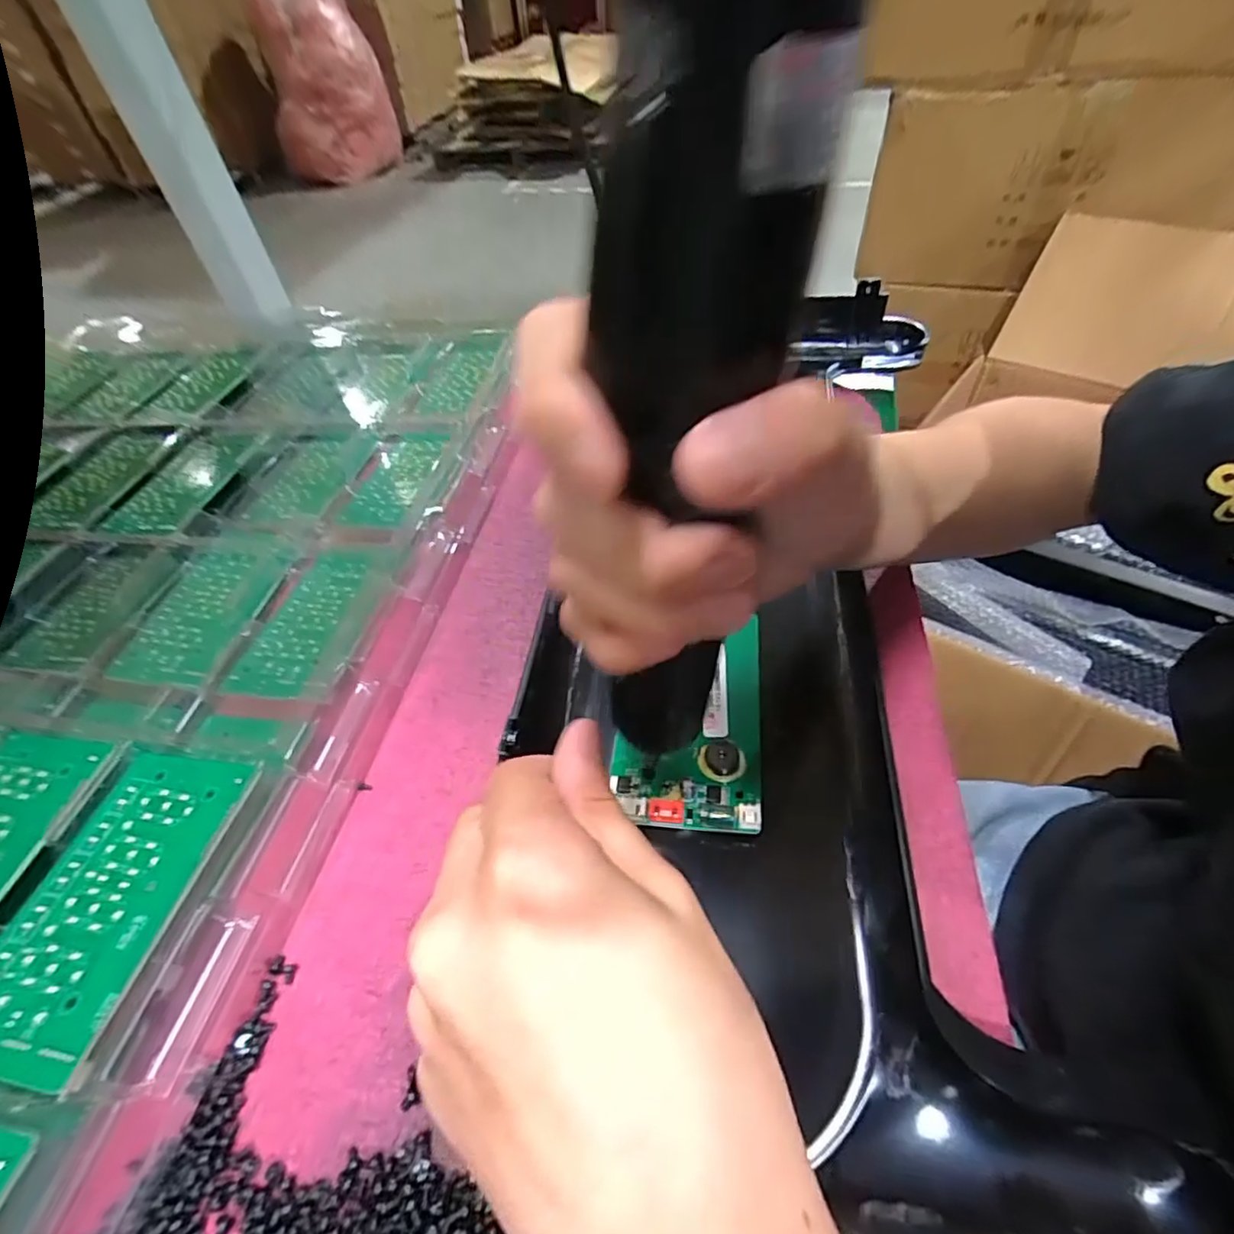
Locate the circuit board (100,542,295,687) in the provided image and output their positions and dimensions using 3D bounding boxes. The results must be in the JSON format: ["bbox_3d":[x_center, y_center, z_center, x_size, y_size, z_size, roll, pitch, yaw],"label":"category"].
[{"bbox_3d":[-0.222,-0.004,0.327,0.065,0.004,0.091,6,52,11],"label":"circuit board"}]

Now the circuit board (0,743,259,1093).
[{"bbox_3d":[-0.183,0.097,0.219,0.060,0.004,0.107,4,49,12],"label":"circuit board"}]

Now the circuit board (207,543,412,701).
[{"bbox_3d":[-0.156,-0.002,0.319,0.061,0.004,0.102,4,52,9],"label":"circuit board"}]

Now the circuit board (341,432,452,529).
[{"bbox_3d":[-0.142,-0.091,0.392,0.046,0.005,0.085,6,53,11],"label":"circuit board"}]

